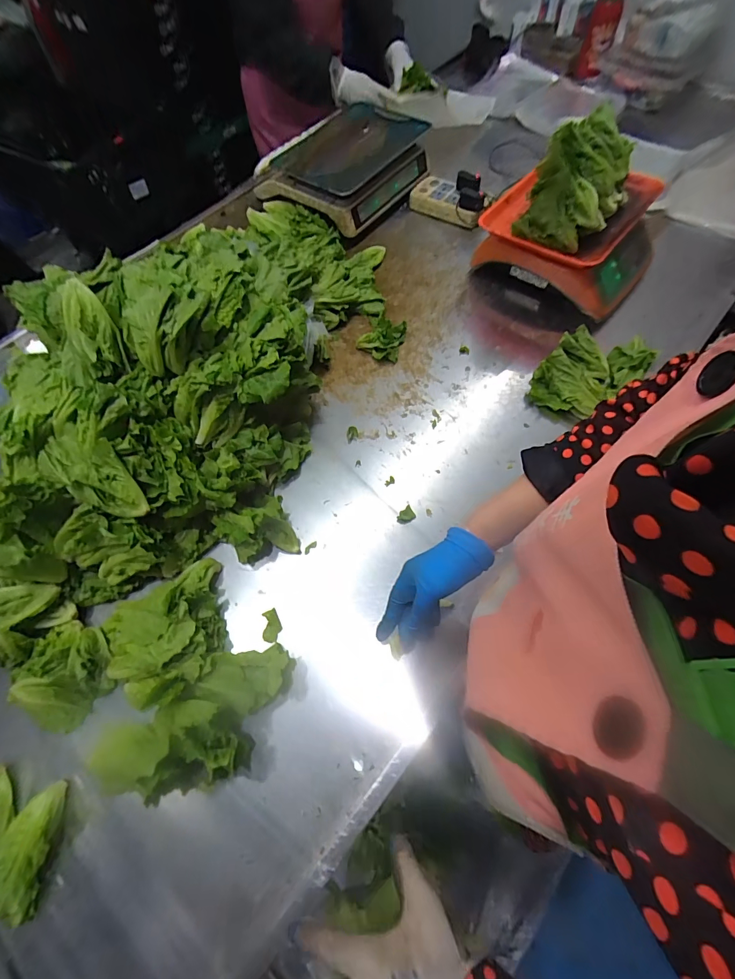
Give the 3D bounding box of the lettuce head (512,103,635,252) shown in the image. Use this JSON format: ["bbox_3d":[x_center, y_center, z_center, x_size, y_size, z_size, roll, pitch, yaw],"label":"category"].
[{"bbox_3d":[0.360,-0.517,0.655,0.128,0.103,0.214,31,71,17],"label":"lettuce head"}]

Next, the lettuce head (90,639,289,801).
[{"bbox_3d":[-0.213,0.263,0.472,0.239,0.100,0.155,-13,66,-4],"label":"lettuce head"}]

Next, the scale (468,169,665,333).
[{"bbox_3d":[0.390,-0.472,0.762,0.273,0.136,0.294,41,73,18],"label":"scale"}]

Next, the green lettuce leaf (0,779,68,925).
[{"bbox_3d":[-0.391,0.406,0.447,0.068,0.046,0.117,3,66,4],"label":"green lettuce leaf"}]

